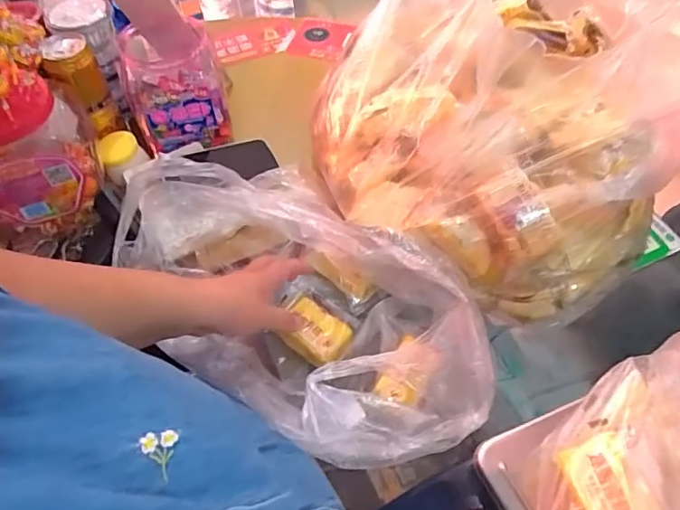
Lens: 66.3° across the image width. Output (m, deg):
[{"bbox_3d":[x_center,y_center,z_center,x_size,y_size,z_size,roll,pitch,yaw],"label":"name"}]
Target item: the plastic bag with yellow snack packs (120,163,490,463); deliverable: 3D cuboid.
[{"bbox_3d":[-0.049,0.038,0.579,0.229,0.152,0.455,-40,56,-22],"label":"plastic bag with yellow snack packs"}]

